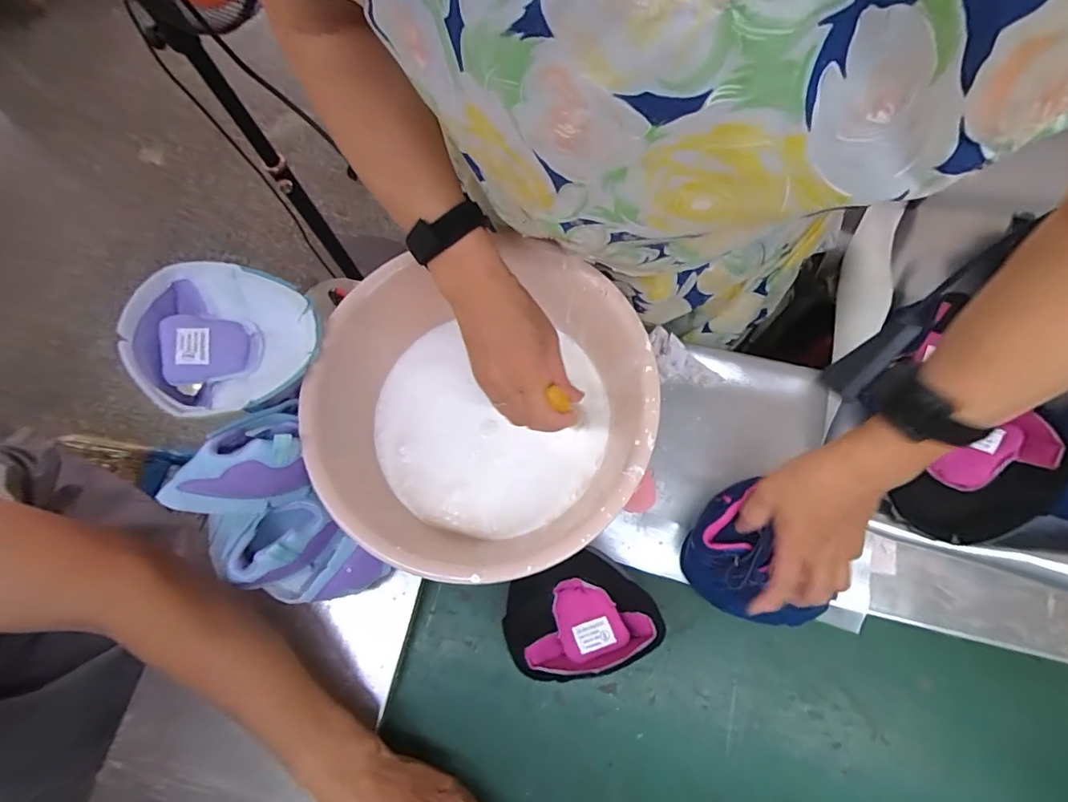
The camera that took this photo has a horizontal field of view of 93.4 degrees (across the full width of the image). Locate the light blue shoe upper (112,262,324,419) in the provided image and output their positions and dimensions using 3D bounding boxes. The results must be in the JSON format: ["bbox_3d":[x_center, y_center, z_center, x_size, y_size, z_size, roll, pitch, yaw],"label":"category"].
[{"bbox_3d":[-0.275,-0.055,0.443,0.143,0.046,0.136,29,75,12],"label":"light blue shoe upper"}]

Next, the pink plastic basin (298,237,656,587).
[{"bbox_3d":[-0.048,0.014,0.480,0.294,0.106,0.282,-1,72,2],"label":"pink plastic basin"}]

